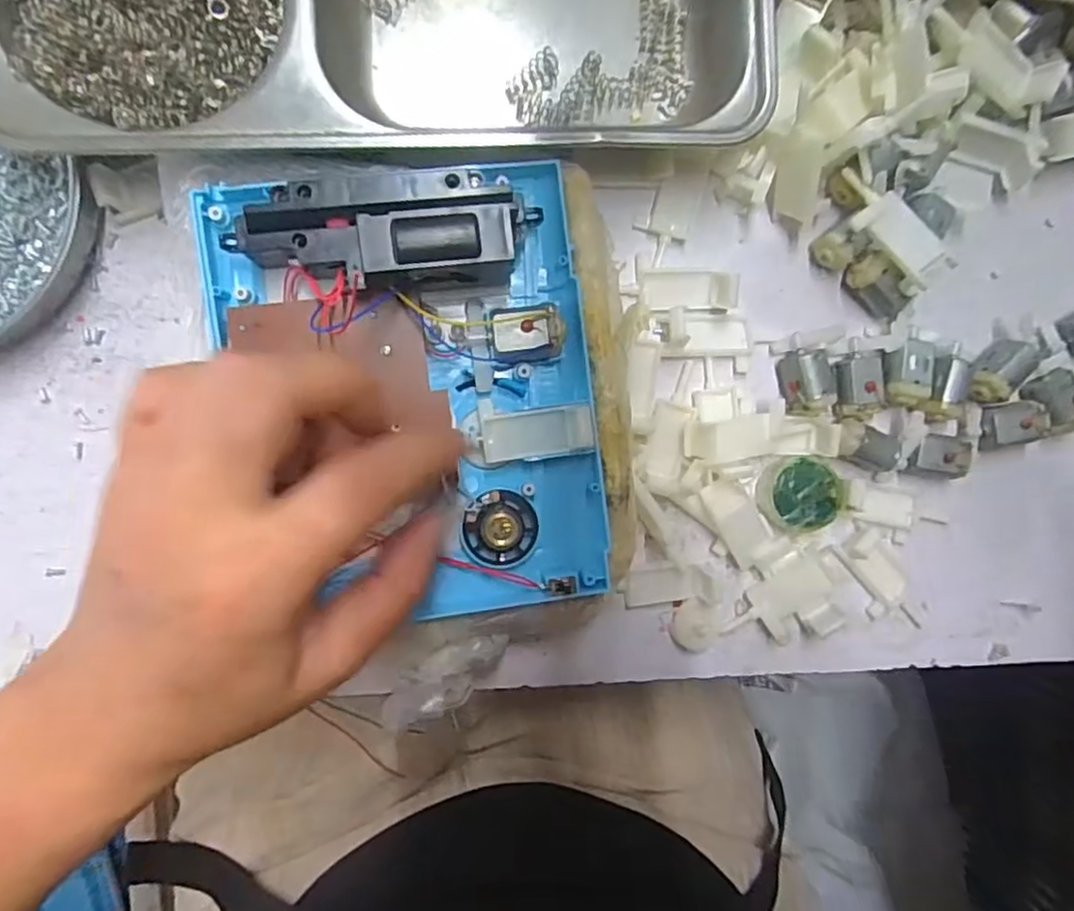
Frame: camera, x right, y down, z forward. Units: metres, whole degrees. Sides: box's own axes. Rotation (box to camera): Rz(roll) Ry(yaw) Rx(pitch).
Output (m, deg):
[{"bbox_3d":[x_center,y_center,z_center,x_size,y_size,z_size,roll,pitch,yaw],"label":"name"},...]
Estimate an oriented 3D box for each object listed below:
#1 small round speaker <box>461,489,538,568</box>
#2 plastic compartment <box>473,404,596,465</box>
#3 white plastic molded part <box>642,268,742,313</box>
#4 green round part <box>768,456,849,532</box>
[{"bbox_3d":[-0.014,0.028,0.250,0.028,0.011,0.029,0,95,-6],"label":"small round speaker"},{"bbox_3d":[0.000,-0.008,0.248,0.042,0.004,0.018,-6,95,-5],"label":"plastic compartment"},{"bbox_3d":[0.066,-0.072,0.284,0.038,0.015,0.018,0,95,-6],"label":"white plastic molded part"},{"bbox_3d":[0.119,0.017,0.292,0.032,0.013,0.032,0,95,-6],"label":"green round part"}]

